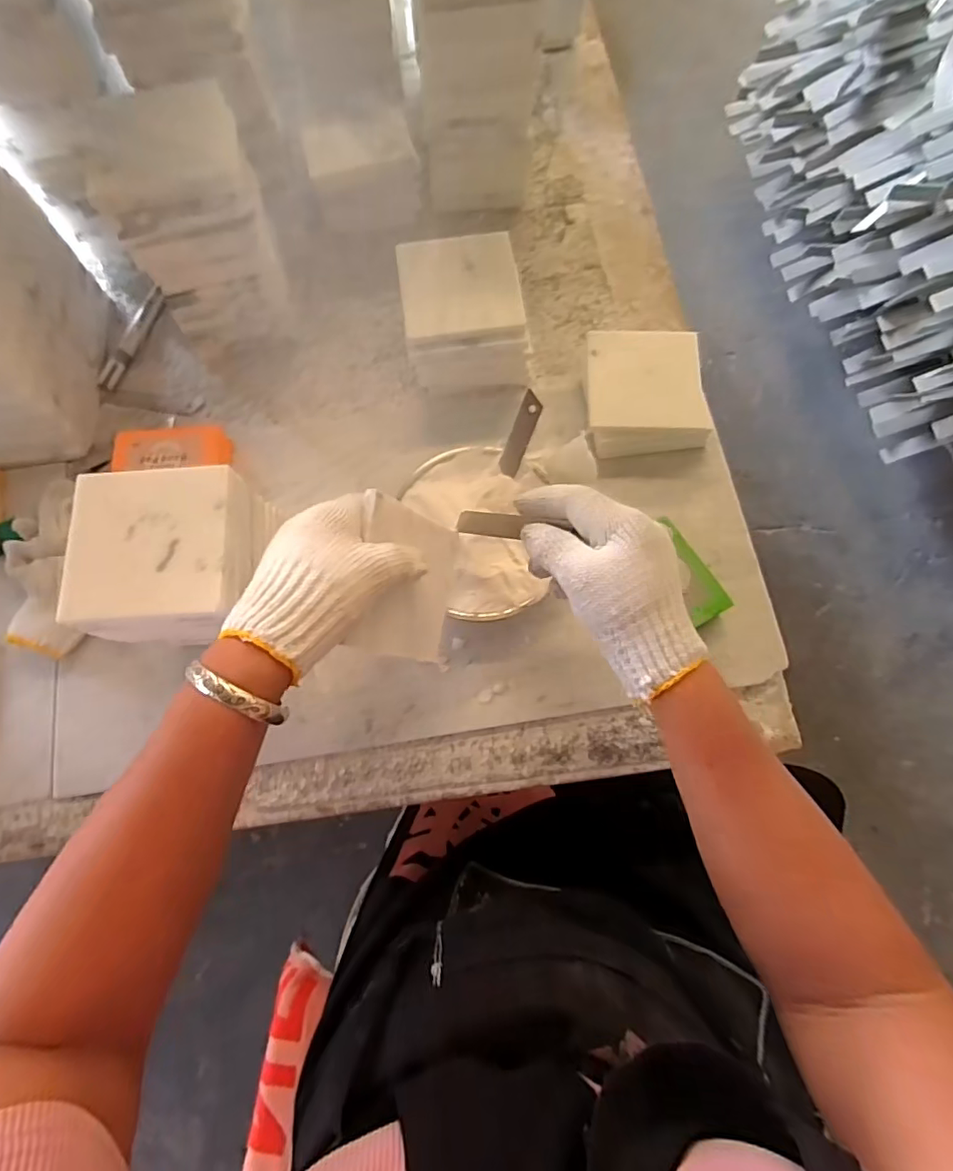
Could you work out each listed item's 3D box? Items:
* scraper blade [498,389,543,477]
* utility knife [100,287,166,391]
[{"bbox_3d":[0.037,-0.124,0.464,0.017,0.004,0.069,23,116,2],"label":"scraper blade"},{"bbox_3d":[-0.354,-0.255,0.575,0.020,0.010,0.118,21,75,5],"label":"utility knife"}]

